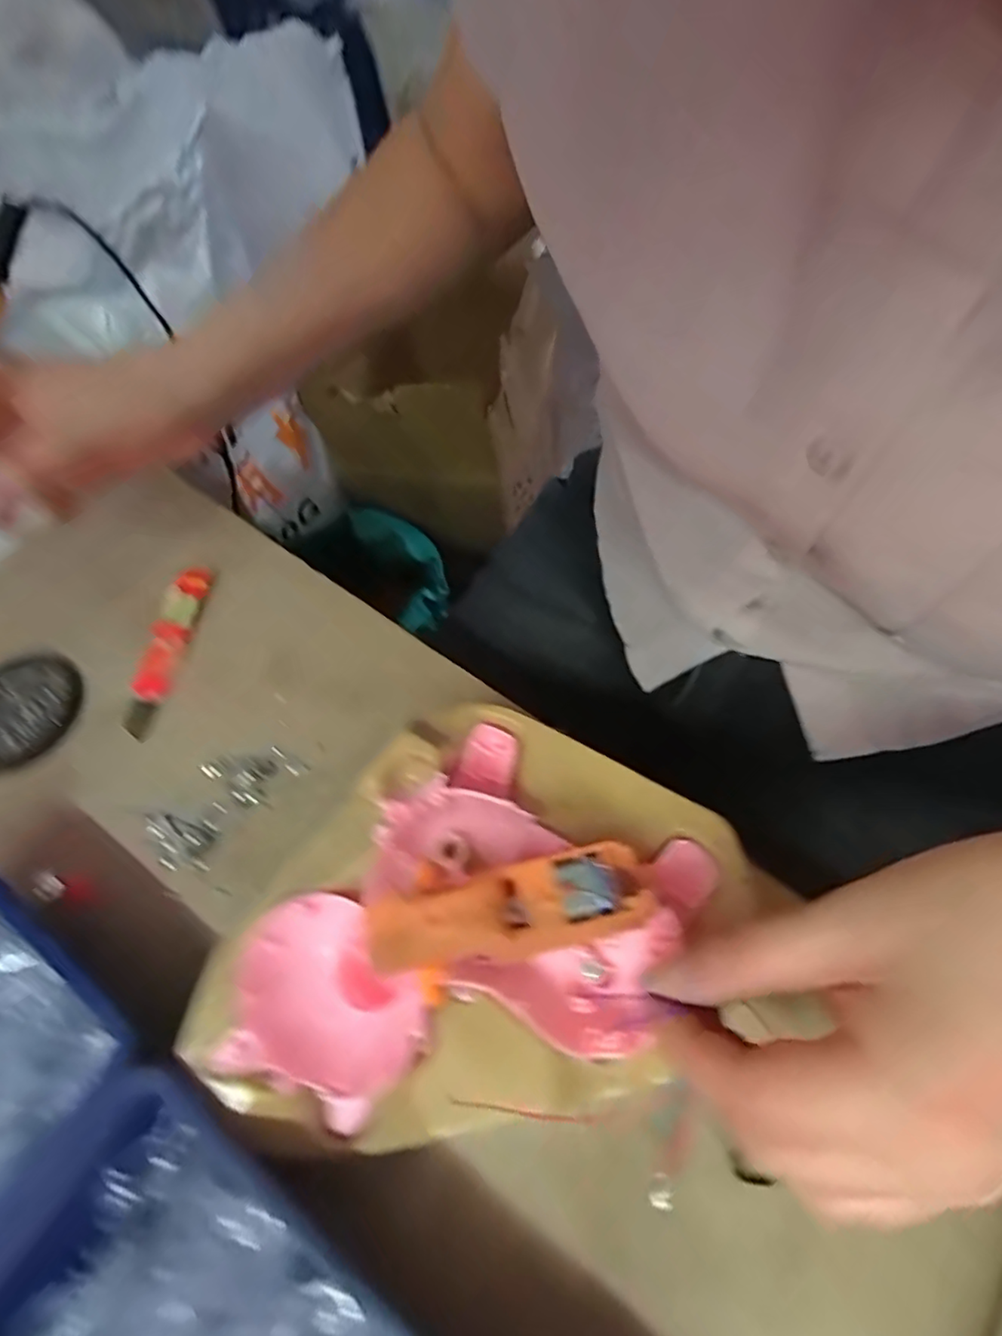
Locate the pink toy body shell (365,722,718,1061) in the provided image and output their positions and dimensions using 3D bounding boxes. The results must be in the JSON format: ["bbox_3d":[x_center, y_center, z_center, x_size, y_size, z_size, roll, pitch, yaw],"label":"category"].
[{"bbox_3d":[0.013,0.080,0.233,0.117,0.025,0.086,29,68,17],"label":"pink toy body shell"}]

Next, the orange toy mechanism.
[{"bbox_3d":[0.004,0.075,0.188,0.085,0.019,0.031,-8,62,-15],"label":"orange toy mechanism"}]

